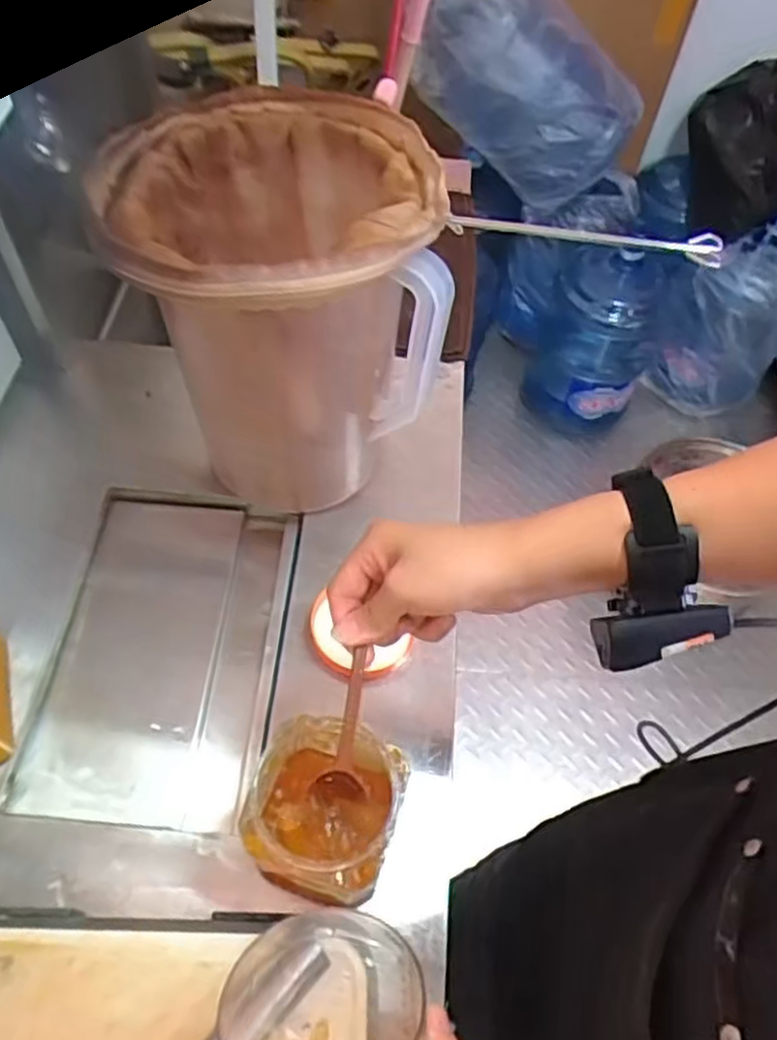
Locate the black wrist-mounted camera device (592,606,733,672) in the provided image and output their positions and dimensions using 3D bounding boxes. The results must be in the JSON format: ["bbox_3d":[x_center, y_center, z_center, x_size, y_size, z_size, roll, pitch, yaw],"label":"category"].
[{"bbox_3d":[0.150,0.060,0.402,0.073,0.019,0.028,-12,58,6],"label":"black wrist-mounted camera device"}]

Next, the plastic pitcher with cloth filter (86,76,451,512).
[{"bbox_3d":[-0.084,-0.150,0.572,0.208,0.269,0.225,-7,58,-9],"label":"plastic pitcher with cloth filter"}]

